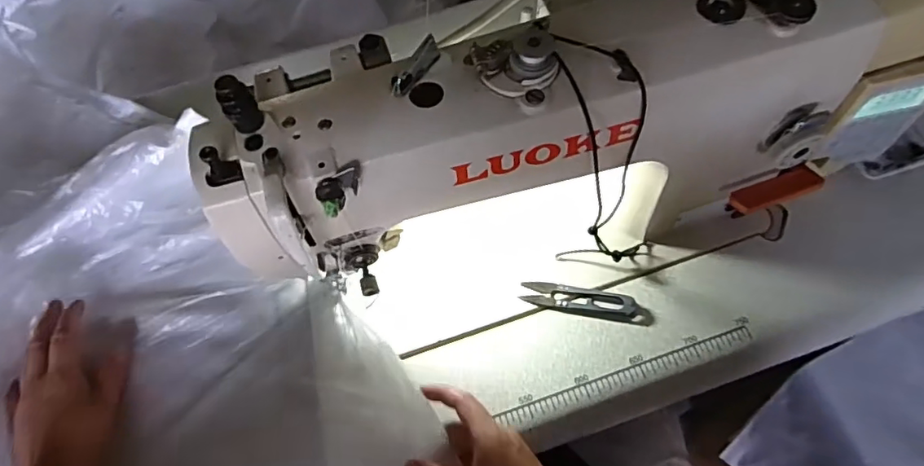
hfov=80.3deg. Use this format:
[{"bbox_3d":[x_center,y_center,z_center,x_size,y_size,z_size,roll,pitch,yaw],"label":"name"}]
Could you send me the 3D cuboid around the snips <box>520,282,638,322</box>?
[{"bbox_3d":[0.106,0.059,0.493,0.101,0.011,0.024,10,63,8],"label":"snips"}]

